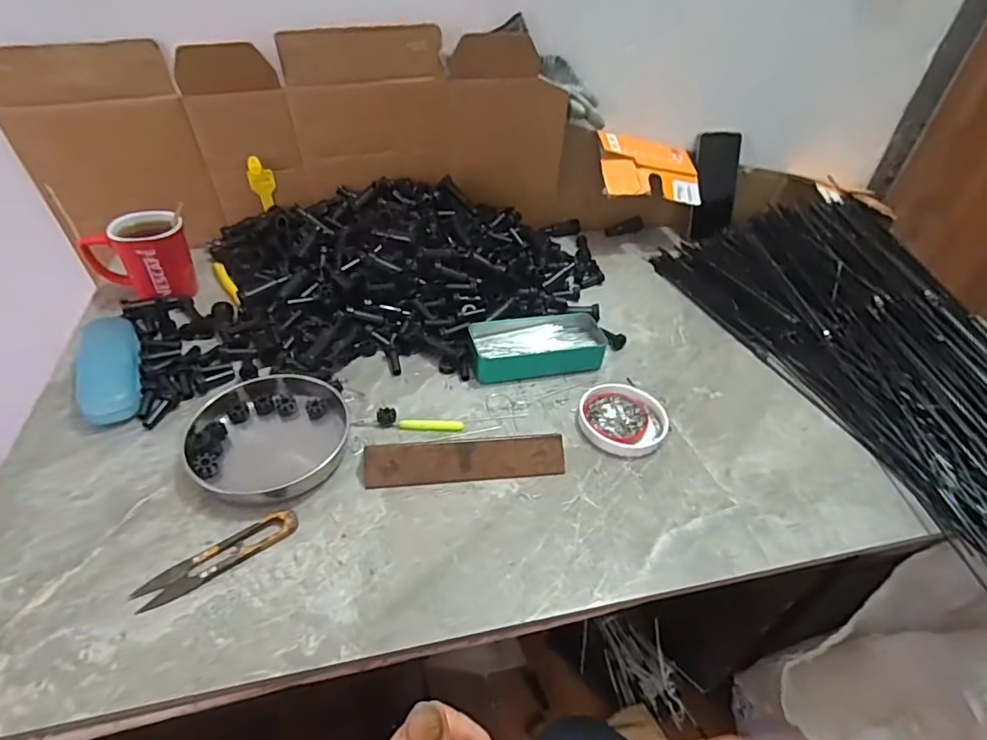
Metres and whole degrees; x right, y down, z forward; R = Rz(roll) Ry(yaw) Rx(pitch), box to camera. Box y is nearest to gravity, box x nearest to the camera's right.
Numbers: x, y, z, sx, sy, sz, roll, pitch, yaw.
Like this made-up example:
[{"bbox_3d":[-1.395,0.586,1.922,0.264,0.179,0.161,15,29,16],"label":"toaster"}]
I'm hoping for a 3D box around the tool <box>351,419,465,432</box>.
[{"bbox_3d":[-0.084,0.052,0.528,0.108,0.007,0.012,2,40,-4],"label":"tool"}]

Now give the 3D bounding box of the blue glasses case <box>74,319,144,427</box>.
[{"bbox_3d":[-0.385,-0.006,0.541,0.049,0.032,0.155,-15,45,-23],"label":"blue glasses case"}]

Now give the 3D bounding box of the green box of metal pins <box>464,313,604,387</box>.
[{"bbox_3d":[0.049,-0.030,0.623,0.153,0.030,0.080,-8,42,-16],"label":"green box of metal pins"}]

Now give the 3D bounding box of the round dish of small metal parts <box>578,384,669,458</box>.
[{"bbox_3d":[0.133,0.049,0.553,0.087,0.014,0.089,3,40,-3],"label":"round dish of small metal parts"}]

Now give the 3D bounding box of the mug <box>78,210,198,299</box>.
[{"bbox_3d":[-0.412,-0.129,0.632,0.104,0.086,0.066,-22,47,-28],"label":"mug"}]

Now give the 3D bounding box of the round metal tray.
[{"bbox_3d":[-0.211,0.058,0.498,0.146,0.036,0.133,3,40,-3],"label":"round metal tray"}]

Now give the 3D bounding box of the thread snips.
[{"bbox_3d":[-0.207,0.141,0.410,0.115,0.007,0.027,-25,49,-31],"label":"thread snips"}]

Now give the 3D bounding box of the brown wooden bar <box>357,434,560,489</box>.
[{"bbox_3d":[-0.024,0.082,0.486,0.177,0.027,0.033,-3,41,-10],"label":"brown wooden bar"}]

